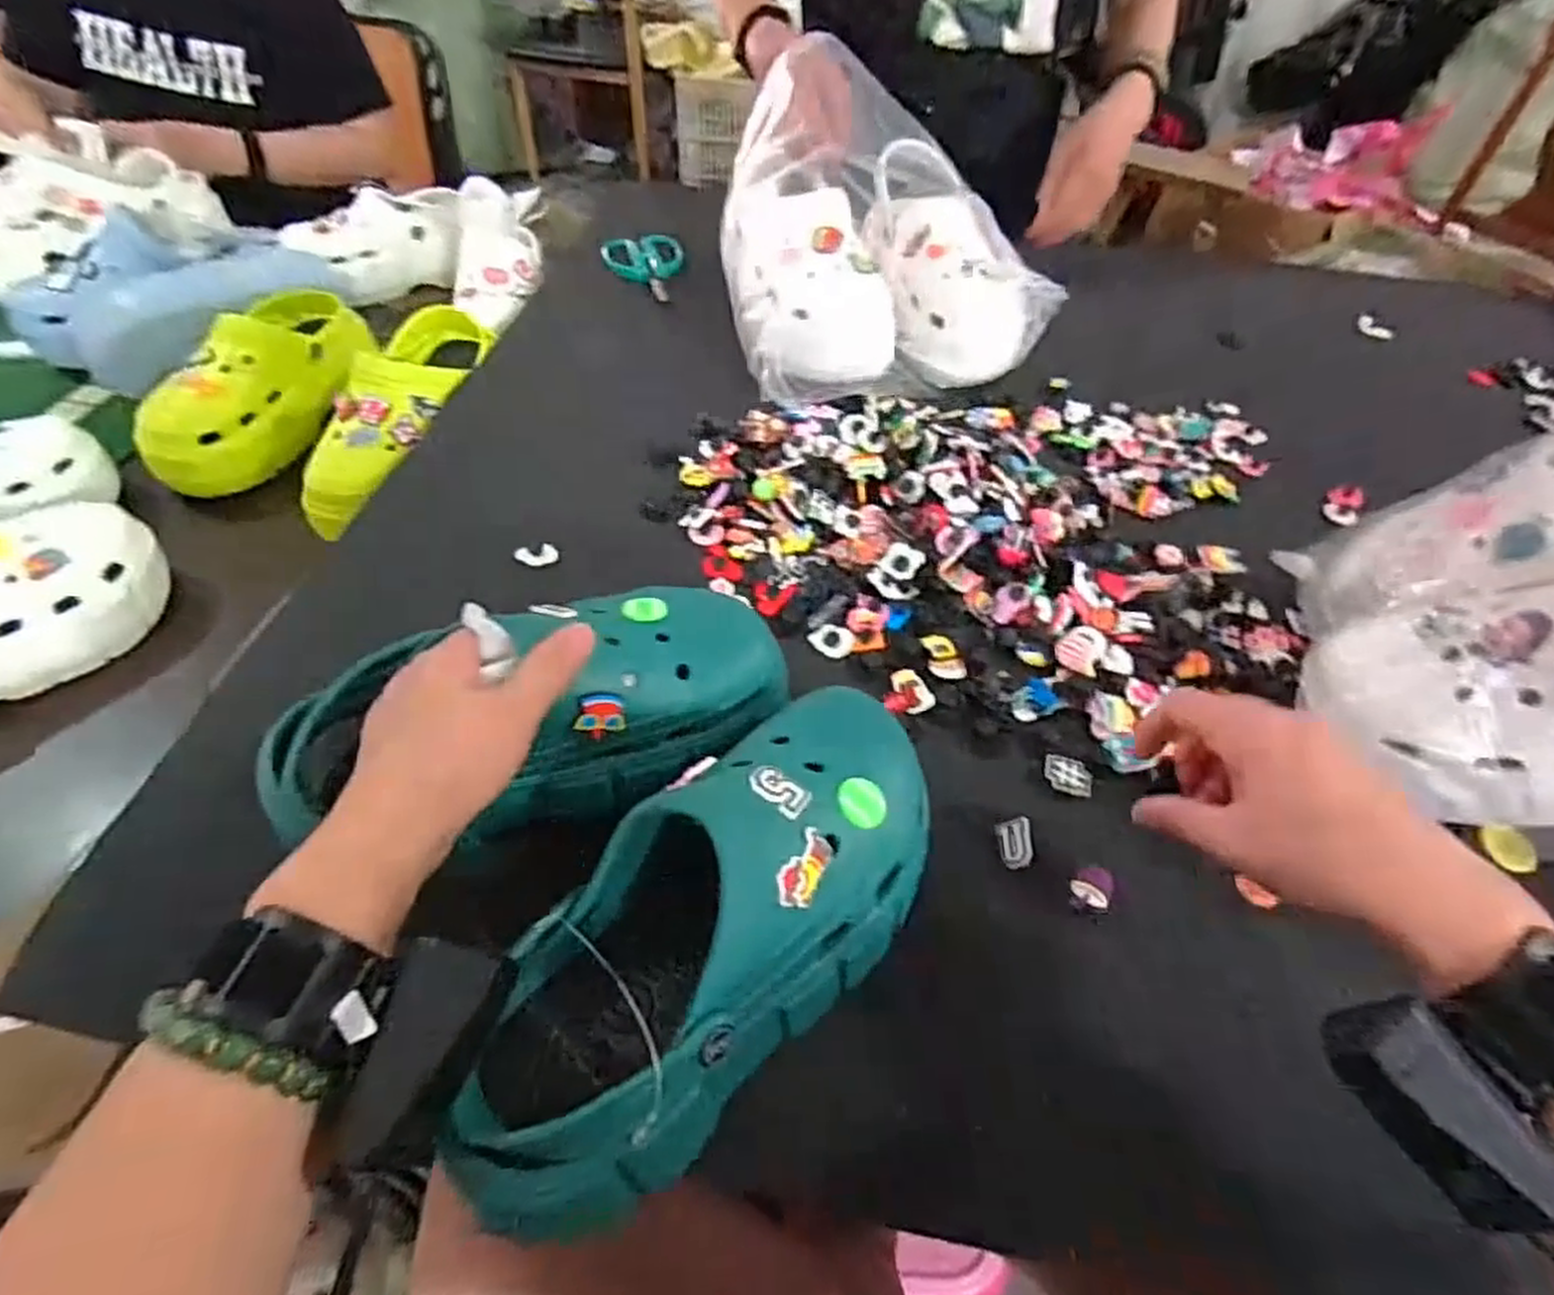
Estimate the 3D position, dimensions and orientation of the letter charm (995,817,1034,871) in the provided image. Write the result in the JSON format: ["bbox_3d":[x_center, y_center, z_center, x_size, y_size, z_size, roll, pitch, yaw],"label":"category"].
[{"bbox_3d":[0.133,0.109,0.437,0.020,0.004,0.028,-21,54,29],"label":"letter charm"}]

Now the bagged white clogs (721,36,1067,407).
[{"bbox_3d":[0.083,-0.392,0.721,0.258,0.164,0.303,-10,52,-11],"label":"bagged white clogs"}]

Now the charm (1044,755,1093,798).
[{"bbox_3d":[0.174,0.076,0.469,0.027,0.006,0.023,17,52,11],"label":"charm"}]

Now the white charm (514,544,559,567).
[{"bbox_3d":[-0.173,-0.066,0.569,0.029,0.011,0.014,-13,53,-13],"label":"white charm"}]

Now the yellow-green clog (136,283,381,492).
[{"bbox_3d":[-0.489,-0.255,0.750,0.088,0.103,0.247,15,52,9],"label":"yellow-green clog"}]

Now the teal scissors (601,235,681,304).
[{"bbox_3d":[-0.134,-0.406,0.844,0.081,0.015,0.132,-17,54,-16],"label":"teal scissors"}]

